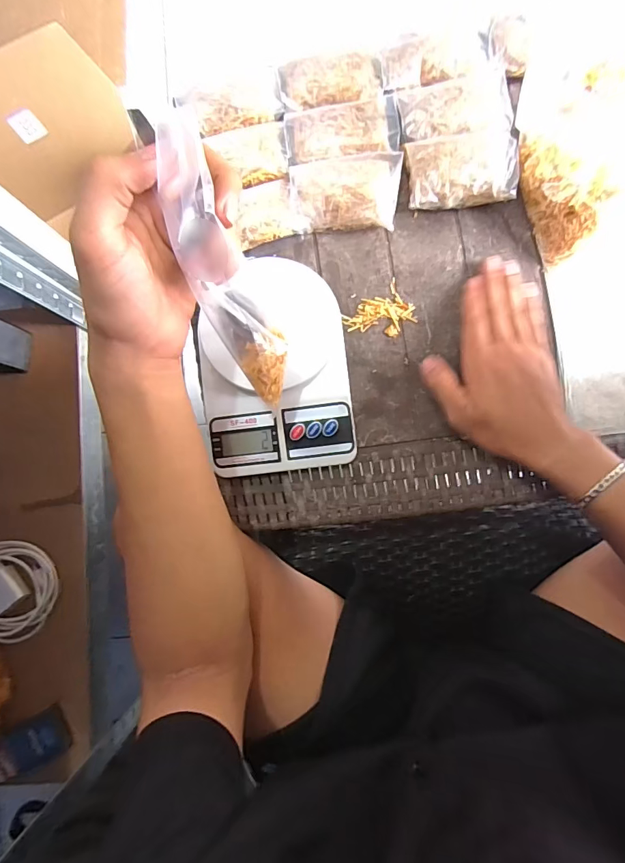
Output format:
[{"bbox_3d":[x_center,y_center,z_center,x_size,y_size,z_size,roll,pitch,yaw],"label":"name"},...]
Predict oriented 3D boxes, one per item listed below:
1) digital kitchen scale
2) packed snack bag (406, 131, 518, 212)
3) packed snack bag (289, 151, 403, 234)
[{"bbox_3d":[-0.032,-0.054,0.375,0.125,0.046,0.176,-6,86,3],"label":"digital kitchen scale"},{"bbox_3d":[0.132,-0.232,0.383,0.092,0.025,0.057,-4,86,3],"label":"packed snack bag"},{"bbox_3d":[0.029,-0.215,0.391,0.095,0.032,0.060,1,86,3],"label":"packed snack bag"}]

